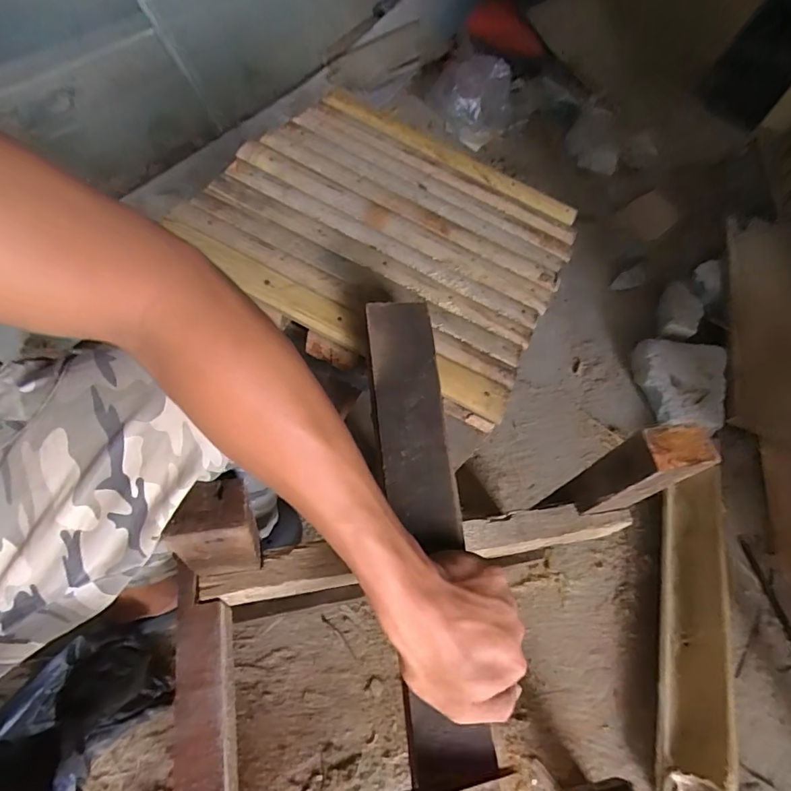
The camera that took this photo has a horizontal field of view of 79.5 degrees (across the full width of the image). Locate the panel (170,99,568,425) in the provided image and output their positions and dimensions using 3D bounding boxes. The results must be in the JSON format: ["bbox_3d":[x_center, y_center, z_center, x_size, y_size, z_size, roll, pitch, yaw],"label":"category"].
[{"bbox_3d":[0.008,-0.191,0.537,0.363,0.014,0.363,30,60,-1],"label":"panel"}]

